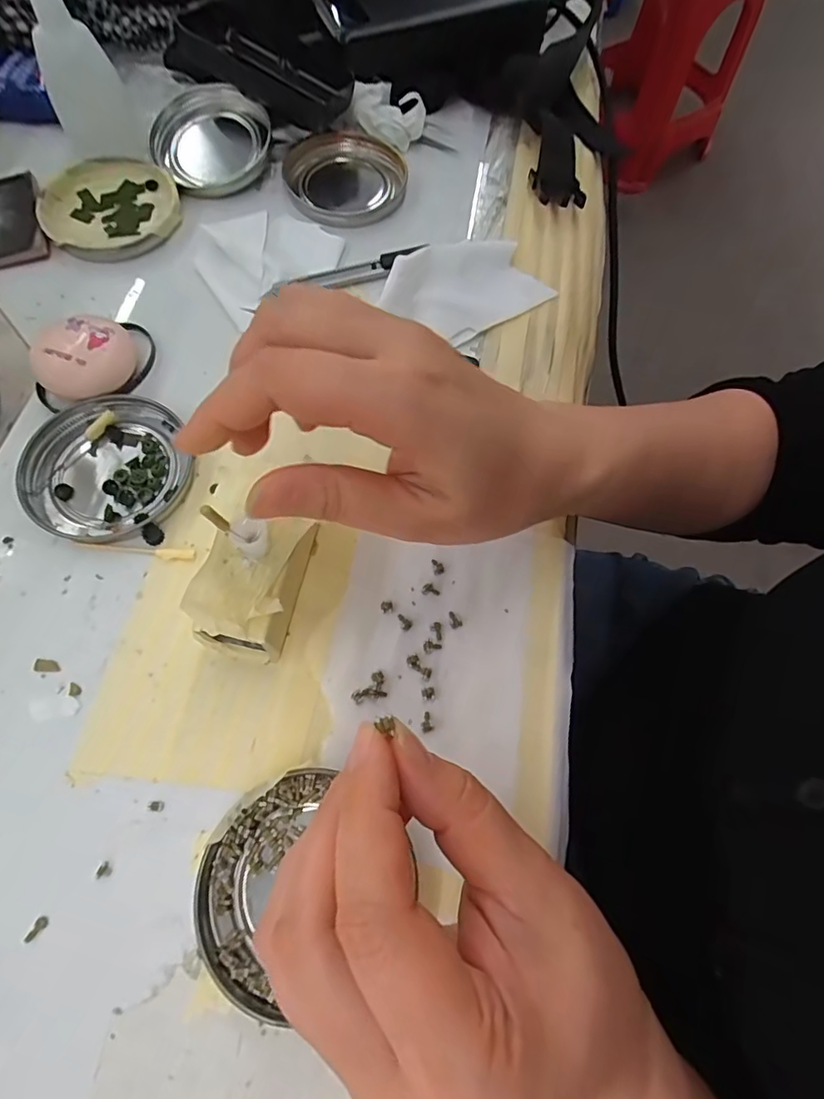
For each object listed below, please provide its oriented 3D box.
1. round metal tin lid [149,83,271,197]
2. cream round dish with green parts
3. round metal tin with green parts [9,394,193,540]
[{"bbox_3d":[-0.130,-0.267,0.340,0.072,0.020,0.066,1,68,-2],"label":"round metal tin lid"},{"bbox_3d":[-0.183,-0.208,0.325,0.079,0.011,0.076,1,69,-3],"label":"cream round dish with green parts"},{"bbox_3d":[-0.150,-0.042,0.263,0.076,0.008,0.077,1,69,-3],"label":"round metal tin with green parts"}]

